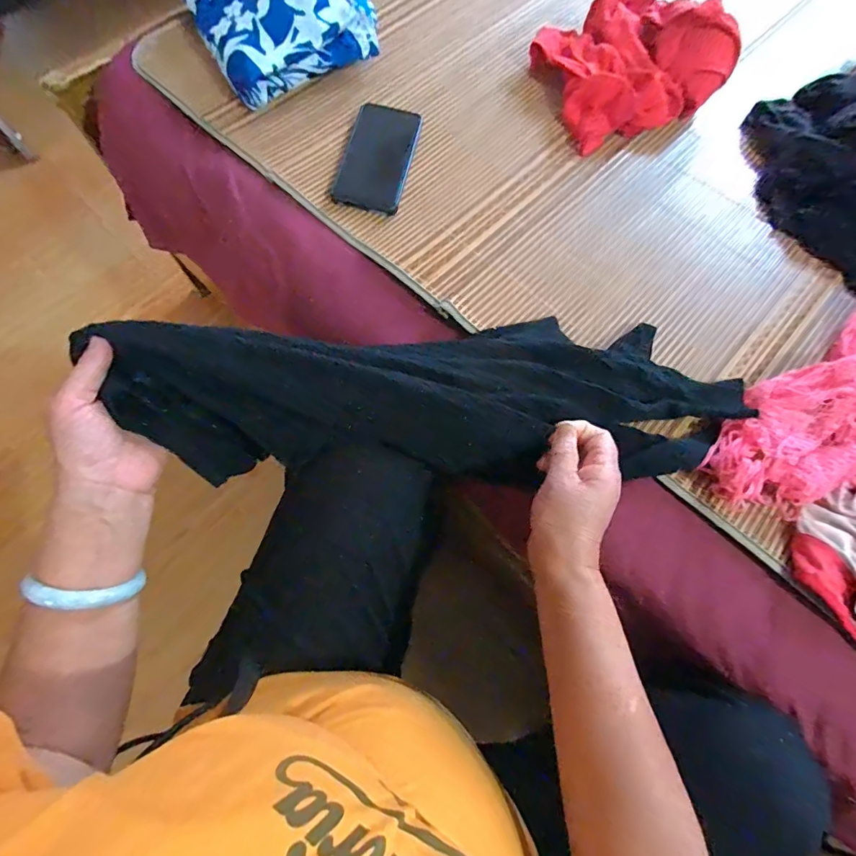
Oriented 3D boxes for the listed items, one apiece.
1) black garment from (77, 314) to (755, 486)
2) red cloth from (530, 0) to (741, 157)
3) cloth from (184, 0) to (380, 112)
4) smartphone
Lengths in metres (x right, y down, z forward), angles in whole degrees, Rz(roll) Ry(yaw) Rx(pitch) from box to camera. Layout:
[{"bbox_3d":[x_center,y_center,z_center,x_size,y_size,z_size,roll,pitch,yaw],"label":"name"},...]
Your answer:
[{"bbox_3d":[0.018,-0.031,0.410,0.518,0.094,0.152,0,71,-9],"label":"black garment"},{"bbox_3d":[0.255,-0.472,0.567,0.209,0.084,0.191,-18,71,-7],"label":"red cloth"},{"bbox_3d":[-0.182,-0.528,0.561,0.210,0.083,0.199,-31,75,-12],"label":"cloth"},{"bbox_3d":[-0.060,-0.322,0.531,0.079,0.013,0.147,11,71,2],"label":"smartphone"}]

